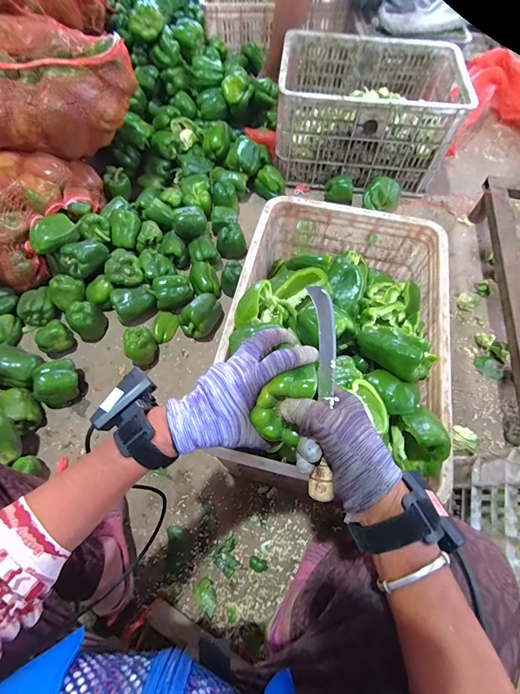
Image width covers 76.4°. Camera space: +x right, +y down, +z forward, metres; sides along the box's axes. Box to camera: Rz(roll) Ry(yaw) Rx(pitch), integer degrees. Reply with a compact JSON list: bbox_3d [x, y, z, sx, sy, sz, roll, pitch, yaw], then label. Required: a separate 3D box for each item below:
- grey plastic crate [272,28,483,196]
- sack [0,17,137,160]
[{"bbox_3d":[0.329,-0.749,1.059,0.520,0.244,0.384,5,64,3],"label":"grey plastic crate"},{"bbox_3d":[-0.561,-0.608,0.792,0.458,0.207,0.261,-36,69,-15],"label":"sack"}]

